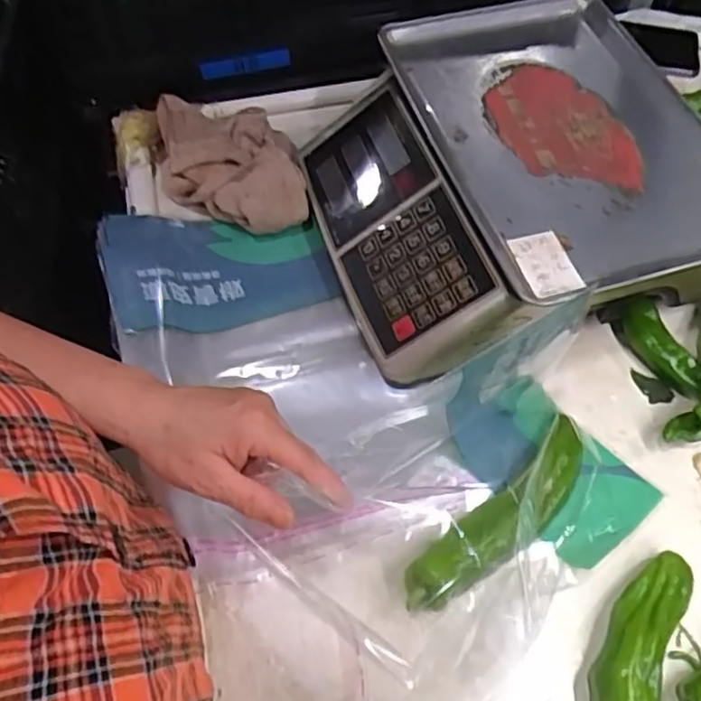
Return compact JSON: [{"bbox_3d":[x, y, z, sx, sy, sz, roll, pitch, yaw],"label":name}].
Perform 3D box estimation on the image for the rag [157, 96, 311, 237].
[{"bbox_3d":[-0.125,-0.190,0.680,0.139,0.042,0.182,-9,59,-5],"label":"rag"}]

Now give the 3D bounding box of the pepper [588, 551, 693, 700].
[{"bbox_3d":[0.201,0.193,0.453,0.049,0.040,0.130,25,62,15],"label":"pepper"}]

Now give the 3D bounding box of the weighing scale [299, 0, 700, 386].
[{"bbox_3d":[0.145,-0.145,0.605,0.333,0.124,0.357,-14,60,-8],"label":"weighing scale"}]

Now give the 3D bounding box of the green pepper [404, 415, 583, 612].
[{"bbox_3d":[0.116,0.124,0.493,0.187,0.036,0.043,-37,65,-20],"label":"green pepper"}]

